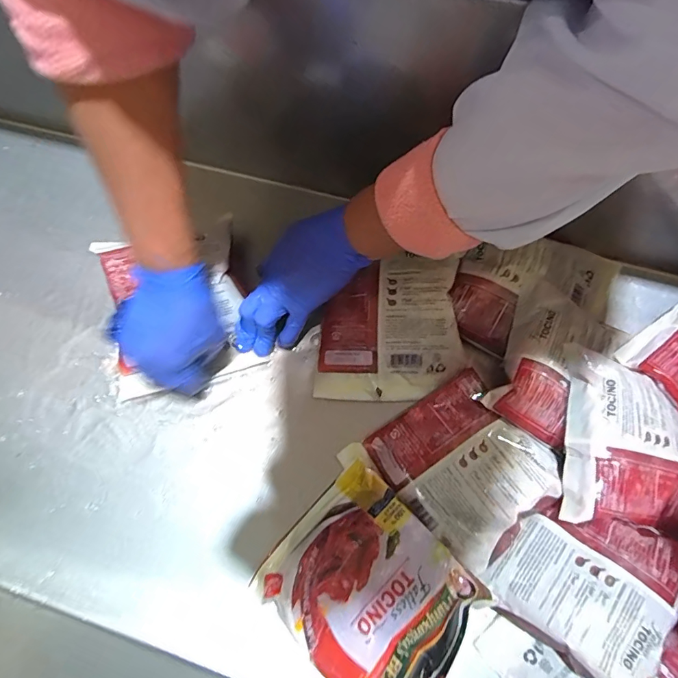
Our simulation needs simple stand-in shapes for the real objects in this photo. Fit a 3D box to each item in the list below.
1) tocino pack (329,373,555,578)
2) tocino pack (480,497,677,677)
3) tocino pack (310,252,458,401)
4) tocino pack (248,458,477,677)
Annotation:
[{"bbox_3d":[0.106,0.104,0.383,0.131,0.041,0.140,-42,74,-11],"label":"tocino pack"},{"bbox_3d":[0.191,0.180,0.327,0.119,0.025,0.120,34,76,13],"label":"tocino pack"},{"bbox_3d":[0.046,-0.005,0.427,0.134,0.018,0.125,0,89,12],"label":"tocino pack"},{"bbox_3d":[0.025,0.200,0.353,0.151,0.044,0.129,39,77,14],"label":"tocino pack"}]

